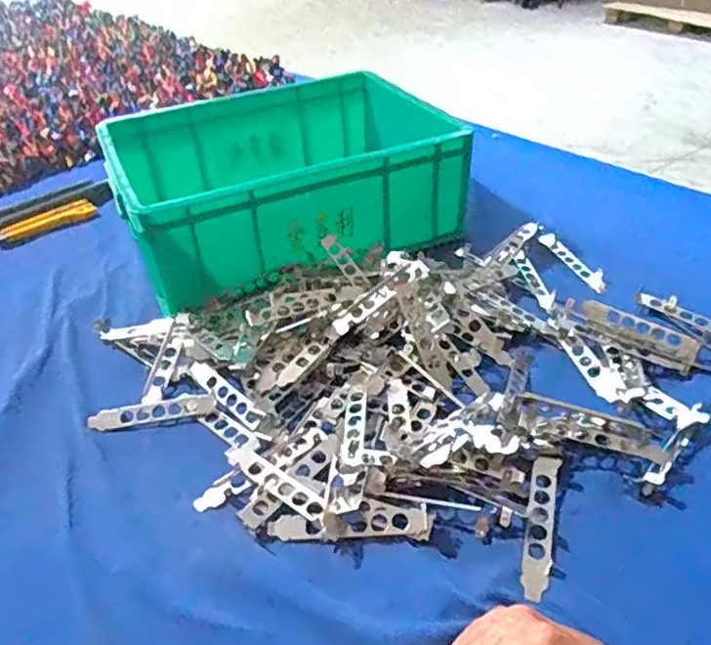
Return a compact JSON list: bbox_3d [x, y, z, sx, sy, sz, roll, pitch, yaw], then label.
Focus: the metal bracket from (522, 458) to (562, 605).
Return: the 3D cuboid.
[{"bbox_3d":[0.139,0.149,0.462,0.020,0.005,0.118,8,39,16],"label":"metal bracket"}]

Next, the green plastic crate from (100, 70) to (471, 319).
[{"bbox_3d":[-0.103,-0.191,0.813,0.401,0.130,0.329,-22,40,-20],"label":"green plastic crate"}]

